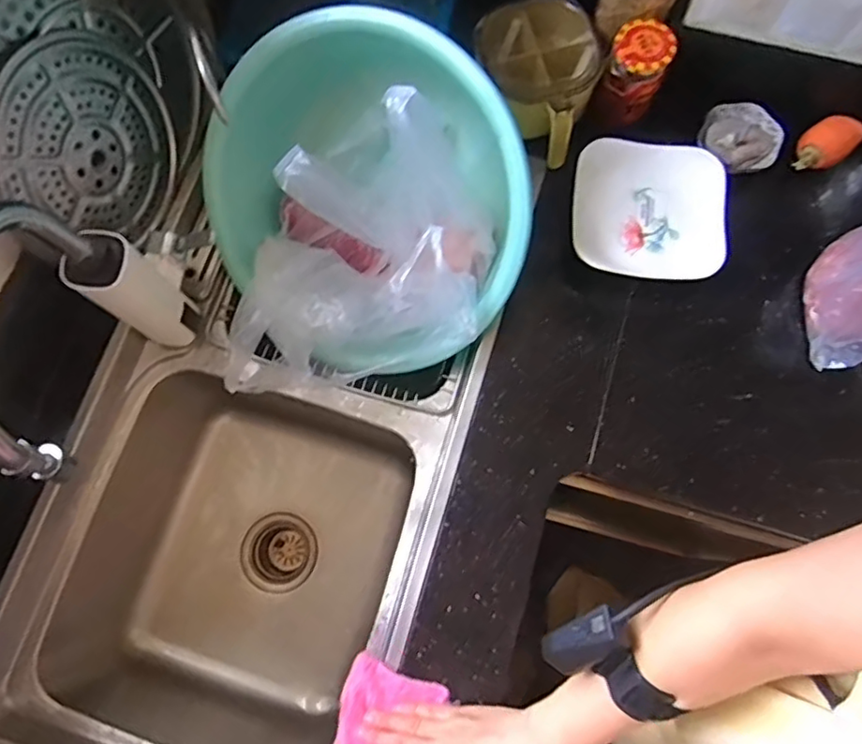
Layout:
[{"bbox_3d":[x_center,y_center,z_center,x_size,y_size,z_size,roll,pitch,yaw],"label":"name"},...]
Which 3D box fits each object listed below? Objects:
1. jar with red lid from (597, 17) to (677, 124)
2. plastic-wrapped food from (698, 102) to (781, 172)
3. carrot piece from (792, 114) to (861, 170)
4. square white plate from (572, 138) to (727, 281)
[{"bbox_3d":[0.231,-0.340,0.683,0.062,0.083,0.068,20,77,5],"label":"jar with red lid"},{"bbox_3d":[0.371,-0.283,0.715,0.089,0.017,0.088,0,76,0],"label":"plastic-wrapped food"},{"bbox_3d":[0.469,-0.271,0.711,0.073,0.039,0.051,-35,78,-8],"label":"carrot piece"},{"bbox_3d":[0.253,-0.186,0.702,0.175,0.037,0.158,6,76,2],"label":"square white plate"}]

